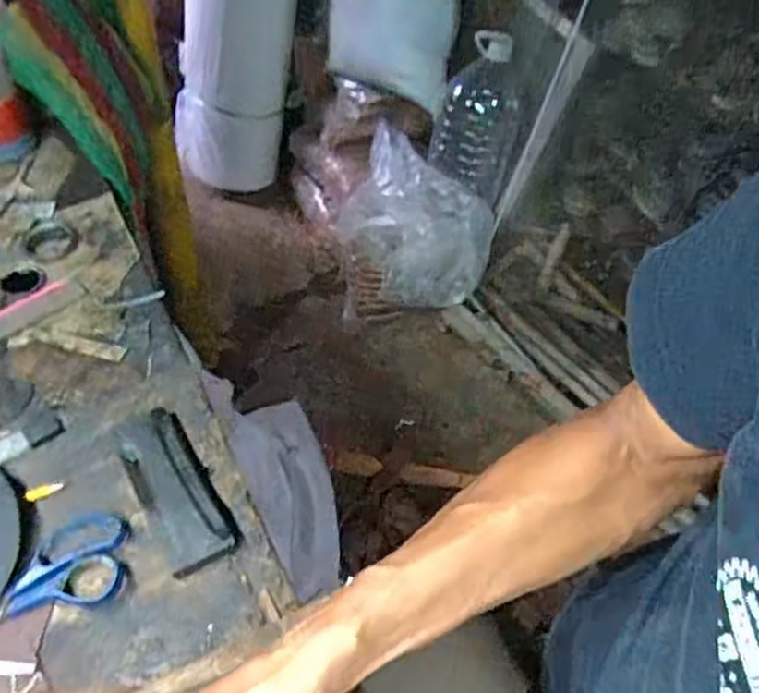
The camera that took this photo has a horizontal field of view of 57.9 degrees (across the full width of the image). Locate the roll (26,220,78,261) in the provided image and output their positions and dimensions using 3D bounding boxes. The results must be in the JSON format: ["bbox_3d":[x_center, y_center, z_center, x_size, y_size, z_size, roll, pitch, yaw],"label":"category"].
[{"bbox_3d":[-0.366,-0.117,0.764,0.054,0.009,0.057,3,51,-4],"label":"roll"}]

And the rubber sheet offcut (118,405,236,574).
[{"bbox_3d":[-0.169,0.113,0.564,0.053,0.011,0.150,-23,58,-23],"label":"rubber sheet offcut"}]

